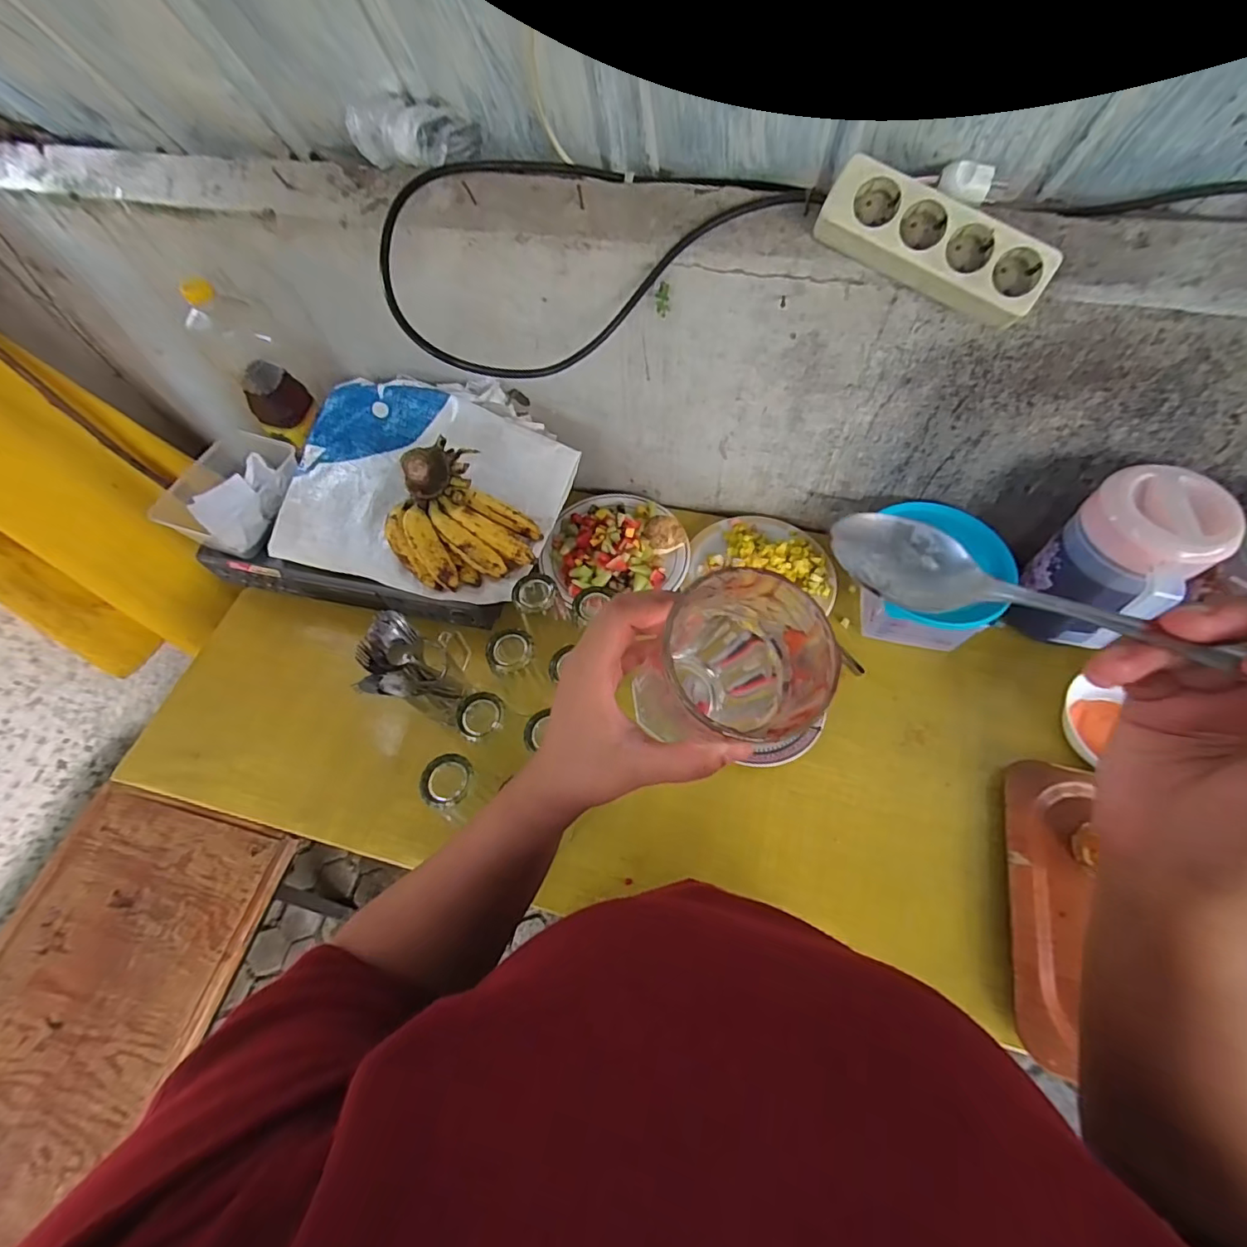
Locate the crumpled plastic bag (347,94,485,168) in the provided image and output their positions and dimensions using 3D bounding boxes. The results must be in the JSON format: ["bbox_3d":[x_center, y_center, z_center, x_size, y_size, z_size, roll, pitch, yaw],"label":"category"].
[{"bbox_3d":[-0.212,-0.502,0.547,0.118,0.045,0.048,3,64,5],"label":"crumpled plastic bag"}]

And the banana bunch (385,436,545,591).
[{"bbox_3d":[-0.209,-0.127,0.678,0.170,0.097,0.152,37,71,19],"label":"banana bunch"}]

